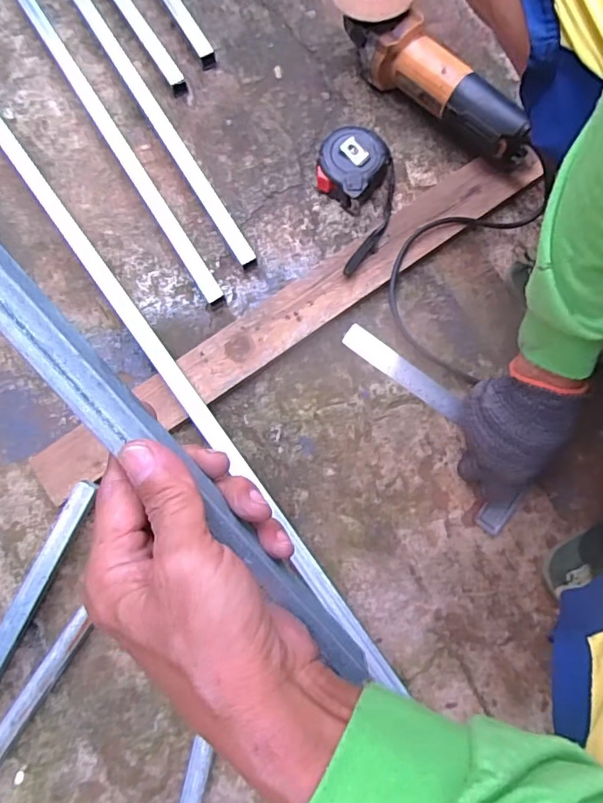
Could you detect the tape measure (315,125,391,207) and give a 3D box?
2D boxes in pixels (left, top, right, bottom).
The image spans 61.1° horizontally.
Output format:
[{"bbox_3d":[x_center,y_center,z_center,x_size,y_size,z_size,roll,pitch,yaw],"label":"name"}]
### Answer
[{"bbox_3d":[0.057,-0.280,0.604,0.076,0.042,0.079,0,78,-1],"label":"tape measure"}]

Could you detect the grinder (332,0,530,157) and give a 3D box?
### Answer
[{"bbox_3d":[0.138,-0.382,0.599,0.092,0.093,0.282,-37,81,-8],"label":"grinder"}]

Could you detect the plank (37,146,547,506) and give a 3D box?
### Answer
[{"bbox_3d":[-0.003,-0.104,0.572,0.644,0.025,0.063,-35,81,-8],"label":"plank"}]

